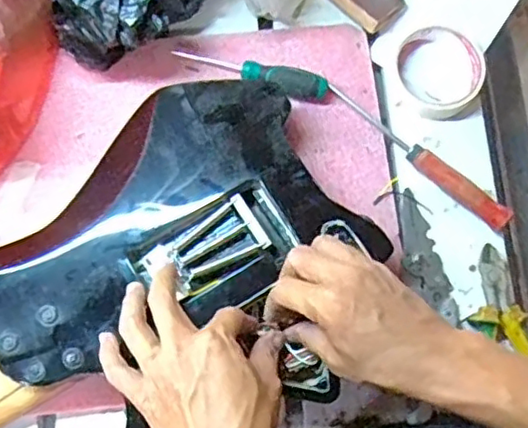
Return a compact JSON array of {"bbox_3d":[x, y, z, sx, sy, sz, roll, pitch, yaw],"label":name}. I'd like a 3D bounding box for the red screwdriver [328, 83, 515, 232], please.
[{"bbox_3d":[0.139,-0.055,0.567,0.200,0.021,0.022,39,79,9],"label":"red screwdriver"}]

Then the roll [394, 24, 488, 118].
[{"bbox_3d":[0.165,-0.137,0.581,0.079,0.019,0.084,0,75,0],"label":"roll"}]

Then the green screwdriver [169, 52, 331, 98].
[{"bbox_3d":[-0.013,-0.134,0.576,0.146,0.022,0.027,17,76,4],"label":"green screwdriver"}]

